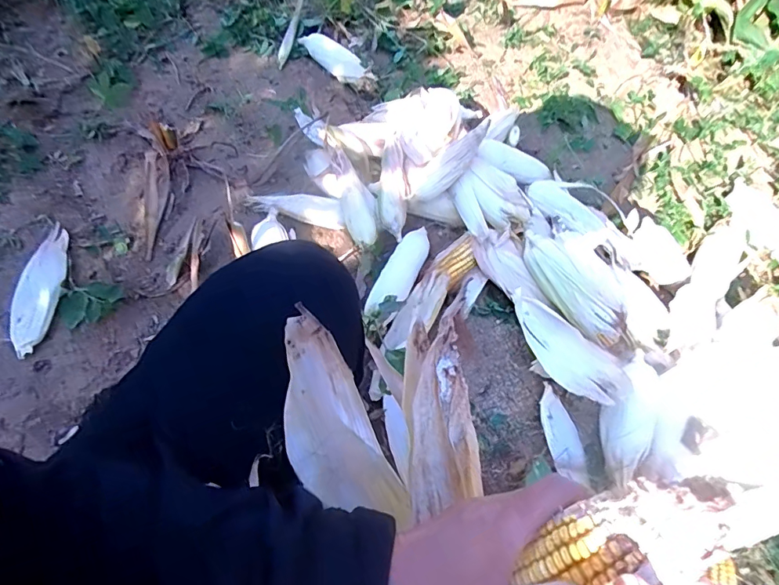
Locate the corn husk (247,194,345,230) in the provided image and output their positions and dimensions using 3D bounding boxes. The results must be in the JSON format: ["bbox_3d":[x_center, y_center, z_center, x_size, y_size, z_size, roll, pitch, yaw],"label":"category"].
[{"bbox_3d":[-0.169,-0.156,0.837,0.188,0.038,0.052,16,59,3],"label":"corn husk"}]

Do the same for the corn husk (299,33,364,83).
[{"bbox_3d":[-0.130,-0.551,1.062,0.190,0.049,0.066,36,62,15],"label":"corn husk"}]

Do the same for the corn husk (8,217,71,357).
[{"bbox_3d":[-0.548,-0.013,0.725,0.060,0.030,0.220,0,59,-7],"label":"corn husk"}]

